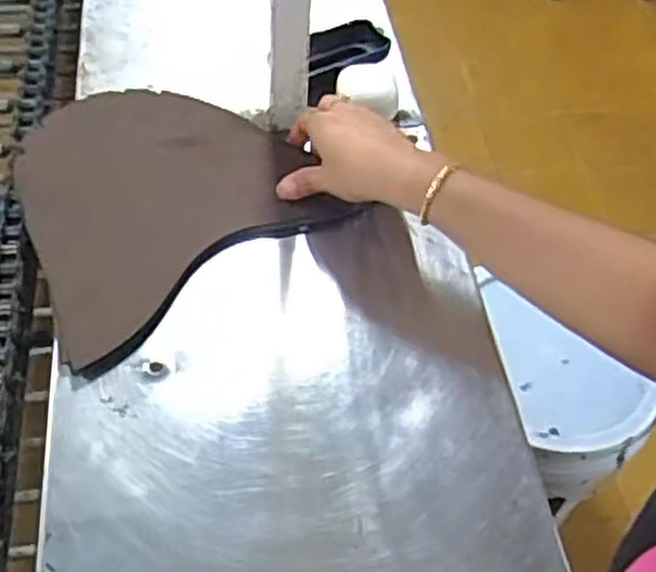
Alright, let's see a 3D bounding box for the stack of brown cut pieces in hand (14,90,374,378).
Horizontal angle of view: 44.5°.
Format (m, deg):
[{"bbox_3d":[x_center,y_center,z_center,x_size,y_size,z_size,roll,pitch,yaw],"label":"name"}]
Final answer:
[{"bbox_3d":[-0.139,-0.073,0.624,0.228,0.024,0.215,-33,66,-20],"label":"stack of brown cut pieces in hand"}]

